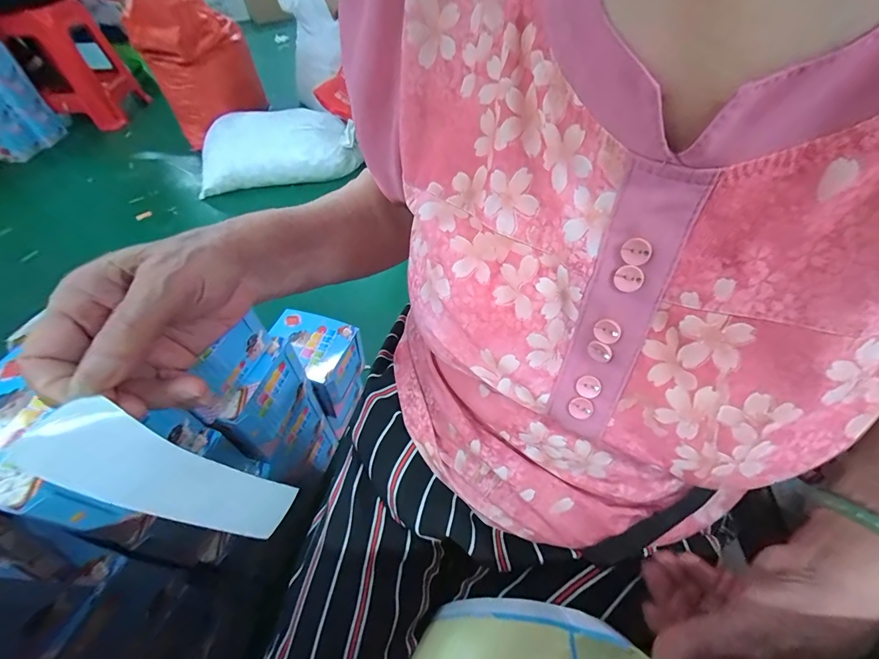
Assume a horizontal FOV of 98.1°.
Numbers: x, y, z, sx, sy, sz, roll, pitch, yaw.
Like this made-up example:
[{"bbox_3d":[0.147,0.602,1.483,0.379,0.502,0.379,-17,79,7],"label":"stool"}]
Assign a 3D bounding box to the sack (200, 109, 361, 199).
[{"bbox_3d":[-0.670,-0.766,1.607,0.617,0.192,0.333,-7,51,-6],"label":"sack"}]

